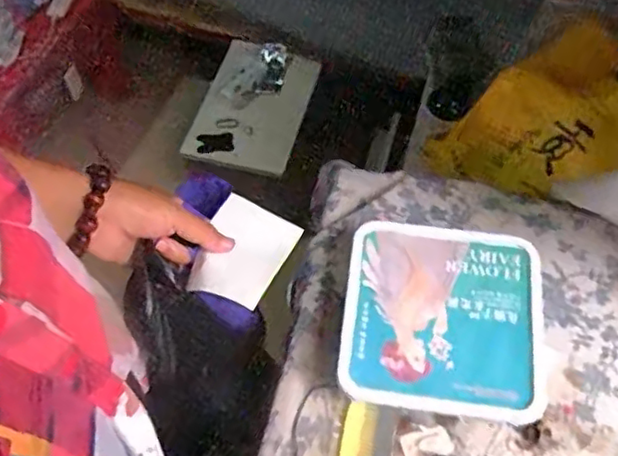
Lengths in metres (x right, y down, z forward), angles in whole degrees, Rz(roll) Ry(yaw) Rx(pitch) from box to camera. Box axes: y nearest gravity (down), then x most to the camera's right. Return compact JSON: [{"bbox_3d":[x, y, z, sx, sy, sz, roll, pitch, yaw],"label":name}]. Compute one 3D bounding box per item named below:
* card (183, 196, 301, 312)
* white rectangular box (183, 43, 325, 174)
[{"bbox_3d":[-0.061,0.021,0.569,0.078,0.010,0.106,24,48,9],"label":"card"},{"bbox_3d":[-0.126,-0.269,1.452,0.220,0.043,0.322,20,71,-4],"label":"white rectangular box"}]

